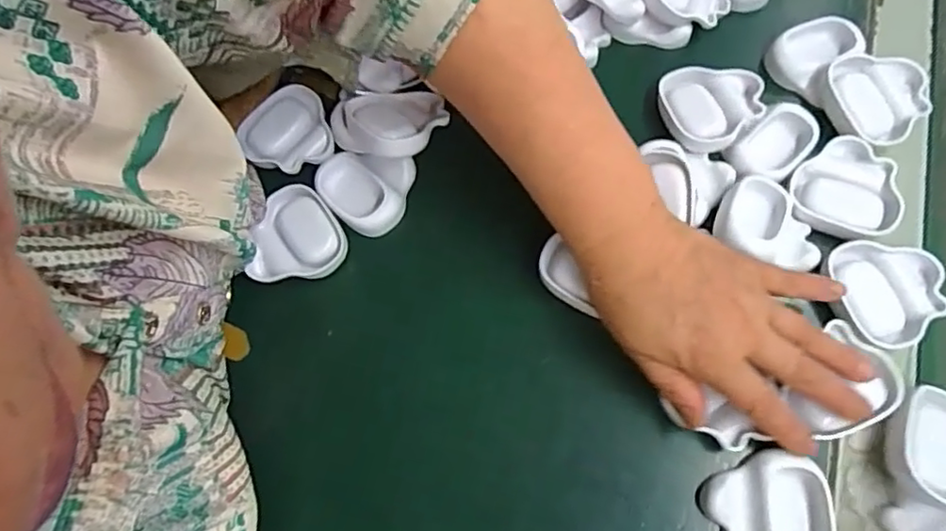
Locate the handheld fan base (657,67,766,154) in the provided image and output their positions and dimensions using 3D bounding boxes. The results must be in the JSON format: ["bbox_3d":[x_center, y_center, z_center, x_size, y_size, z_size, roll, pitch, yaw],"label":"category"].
[{"bbox_3d":[0.156,-0.104,0.394,0.061,0.016,0.061,5,75,0],"label":"handheld fan base"}]

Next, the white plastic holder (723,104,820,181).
[{"bbox_3d":[0.195,-0.080,0.389,0.064,0.015,0.038,-42,80,-12],"label":"white plastic holder"}]

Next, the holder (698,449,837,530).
[{"bbox_3d":[0.155,0.129,0.315,0.057,0.021,0.058,7,75,0],"label":"holder"}]

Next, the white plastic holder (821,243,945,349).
[{"bbox_3d":[0.240,0.018,0.353,0.061,0.016,0.060,6,75,0],"label":"white plastic holder"}]

